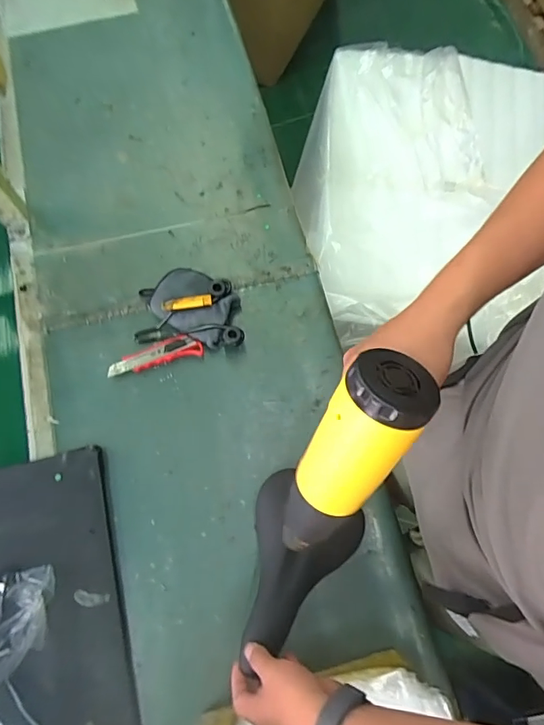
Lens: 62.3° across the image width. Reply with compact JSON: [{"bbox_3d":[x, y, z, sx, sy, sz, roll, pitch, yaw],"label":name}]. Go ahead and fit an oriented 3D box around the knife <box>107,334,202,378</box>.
[{"bbox_3d":[-0.200,-0.013,0.772,0.157,0.021,0.038,-16,73,-5],"label":"knife"}]

